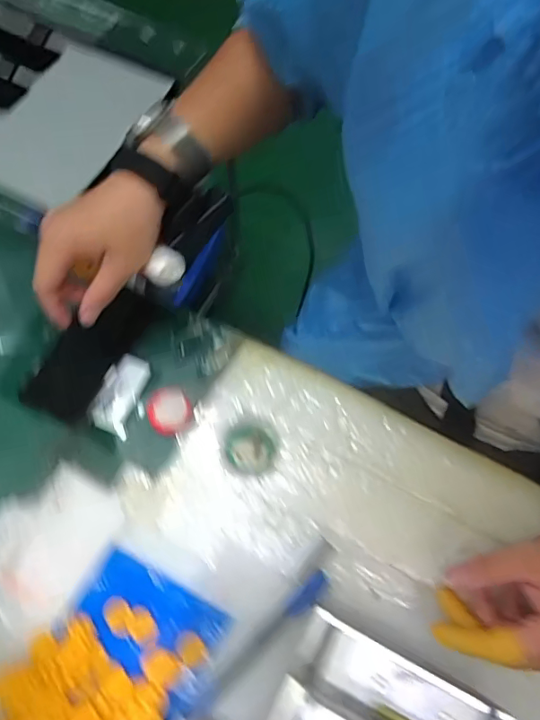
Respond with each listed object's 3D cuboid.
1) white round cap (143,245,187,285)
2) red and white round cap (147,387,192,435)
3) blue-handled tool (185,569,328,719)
[{"bbox_3d":[-0.090,-0.078,0.425,0.033,0.027,0.020,-50,34,-8],"label":"white round cap"},{"bbox_3d":[-0.091,0.046,0.456,0.038,0.011,0.041,1,66,-2],"label":"red and white round cap"},{"bbox_3d":[-0.006,0.212,0.376,0.135,0.004,0.015,-40,73,-17],"label":"blue-handled tool"}]

